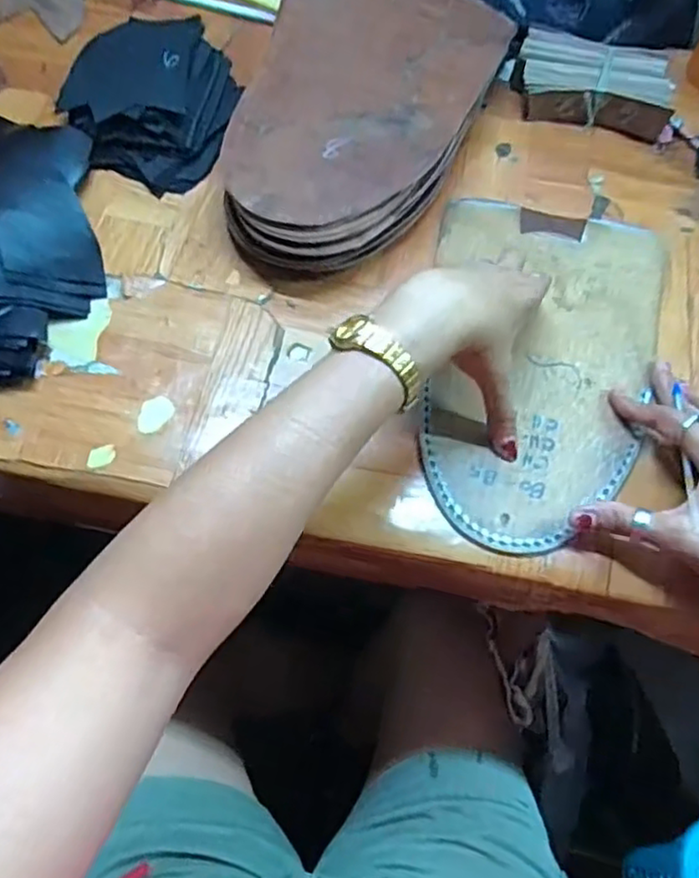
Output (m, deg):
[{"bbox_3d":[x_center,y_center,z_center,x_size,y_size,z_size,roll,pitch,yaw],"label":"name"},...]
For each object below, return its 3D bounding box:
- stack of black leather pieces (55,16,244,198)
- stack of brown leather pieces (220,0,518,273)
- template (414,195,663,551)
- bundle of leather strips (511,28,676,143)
[{"bbox_3d":[-0.164,-0.288,0.558,0.137,0.038,0.163,20,64,8],"label":"stack of black leather pieces"},{"bbox_3d":[0.015,-0.261,0.542,0.193,0.051,0.321,10,63,3],"label":"stack of brown leather pieces"},{"bbox_3d":[0.135,-0.058,0.478,0.166,0.012,0.292,13,62,6],"label":"template"},{"bbox_3d":[0.216,-0.317,0.595,0.135,0.032,0.081,12,63,4],"label":"bundle of leather strips"}]

